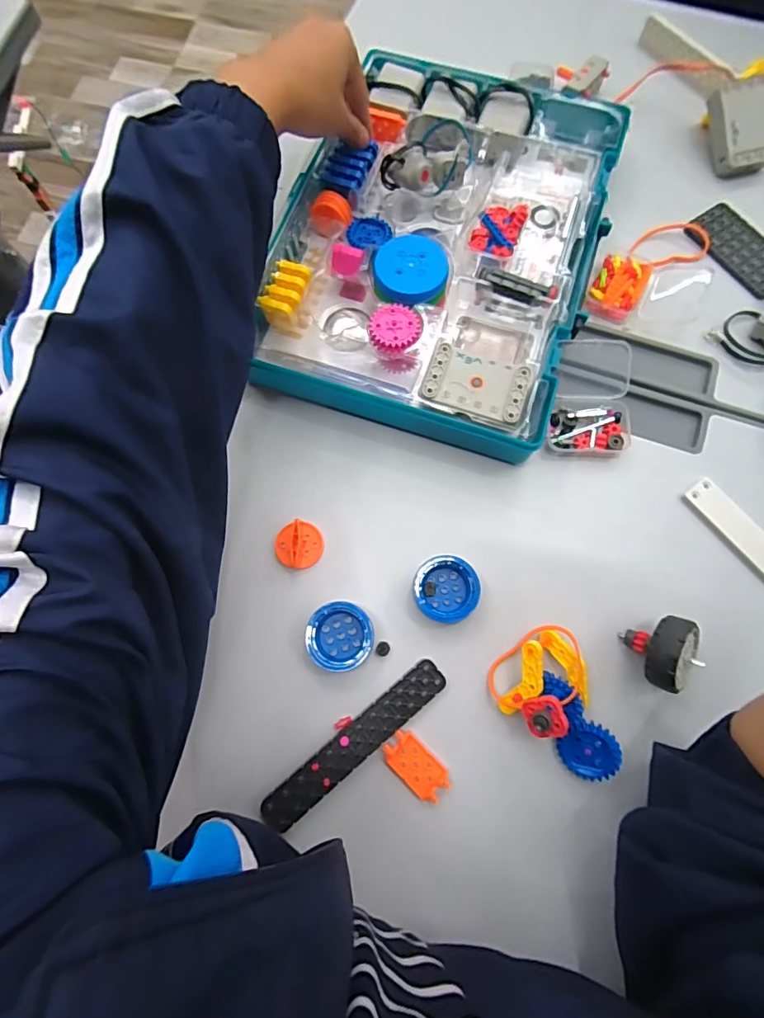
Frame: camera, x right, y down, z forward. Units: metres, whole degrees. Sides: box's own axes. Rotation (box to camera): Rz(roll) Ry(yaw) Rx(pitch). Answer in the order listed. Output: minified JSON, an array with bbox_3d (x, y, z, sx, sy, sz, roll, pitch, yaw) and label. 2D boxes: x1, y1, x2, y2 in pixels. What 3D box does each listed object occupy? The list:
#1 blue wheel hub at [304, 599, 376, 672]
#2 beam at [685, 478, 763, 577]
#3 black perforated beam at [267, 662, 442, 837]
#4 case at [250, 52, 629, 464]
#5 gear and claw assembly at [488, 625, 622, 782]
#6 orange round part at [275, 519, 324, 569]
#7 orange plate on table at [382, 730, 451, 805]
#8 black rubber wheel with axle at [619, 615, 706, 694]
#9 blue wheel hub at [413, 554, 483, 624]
[{"bbox_3d":[-0.031,0.094,0.343,0.048,0.014,0.049,0,75,0],"label":"blue wheel hub"},{"bbox_3d":[0.279,0.019,0.357,0.026,0.008,0.098,-37,78,-9],"label":"beam"},{"bbox_3d":[-0.017,0.163,0.325,0.146,0.011,0.025,-39,78,-9],"label":"black perforated beam"},{"bbox_3d":[0.050,-0.234,0.410,0.257,0.046,0.362,18,76,5],"label":"case"},{"bbox_3d":[0.119,0.138,0.316,0.066,0.037,0.101,-20,75,-5],"label":"gear and claw assembly"},{"bbox_3d":[-0.065,0.027,0.356,0.036,0.017,0.035,0,75,0],"label":"orange round part"},{"bbox_3d":[0.024,0.179,0.323,0.048,0.008,0.025,42,79,11],"label":"orange plate on table"},{"bbox_3d":[0.197,0.098,0.318,0.045,0.046,0.041,0,75,0],"label":"black rubber wheel with axle"},{"bbox_3d":[0.049,0.060,0.347,0.049,0.024,0.047,0,75,0],"label":"blue wheel hub"}]

